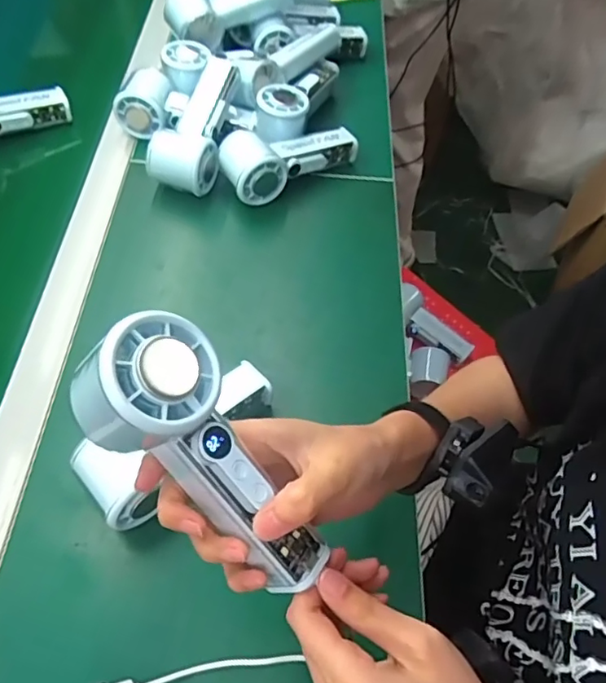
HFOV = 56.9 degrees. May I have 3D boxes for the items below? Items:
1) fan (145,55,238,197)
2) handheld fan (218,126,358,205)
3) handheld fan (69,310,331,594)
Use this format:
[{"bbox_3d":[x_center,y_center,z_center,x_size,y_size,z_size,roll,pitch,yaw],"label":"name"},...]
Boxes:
[{"bbox_3d":[-0.115,-0.229,0.604,0.069,0.061,0.154,9,57,4],"label":"fan"},{"bbox_3d":[-0.008,-0.196,0.601,0.153,0.058,0.065,-20,60,-14],"label":"handheld fan"},{"bbox_3d":[-0.044,0.056,0.270,0.066,0.033,0.149,-44,110,-26],"label":"handheld fan"}]

